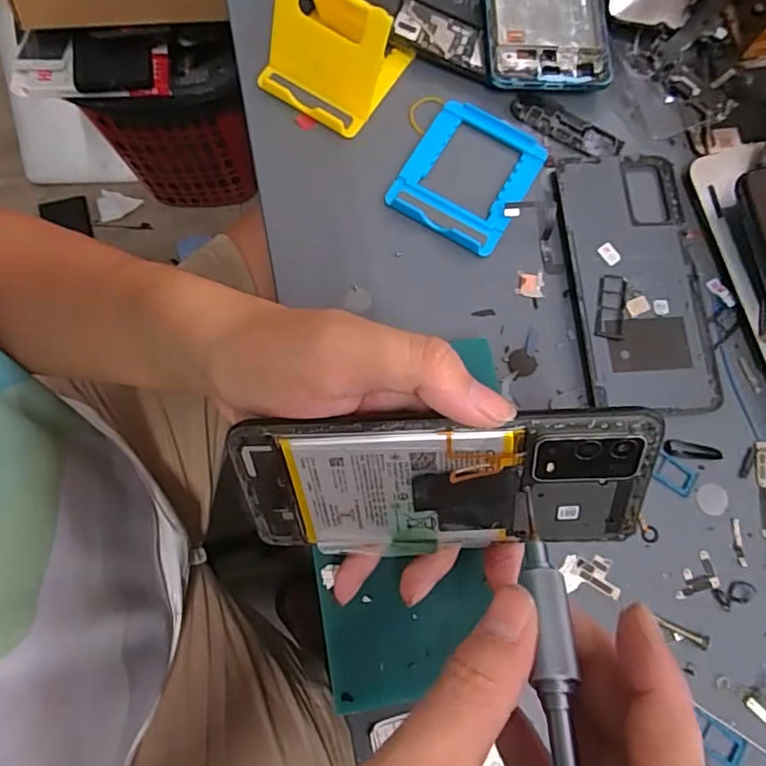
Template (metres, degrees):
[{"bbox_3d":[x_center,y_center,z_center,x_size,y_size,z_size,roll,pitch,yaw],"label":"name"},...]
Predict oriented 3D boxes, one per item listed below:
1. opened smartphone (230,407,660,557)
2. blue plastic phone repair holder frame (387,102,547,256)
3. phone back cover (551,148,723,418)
[{"bbox_3d":[0.023,0.043,0.220,0.159,0.072,0.006,-2,37,5],"label":"opened smartphone"},{"bbox_3d":[0.051,-0.125,0.326,0.071,0.012,0.085,30,77,4],"label":"blue plastic phone repair holder frame"},{"bbox_3d":[0.147,-0.062,0.313,0.075,0.004,0.156,-3,77,-3],"label":"phone back cover"}]

